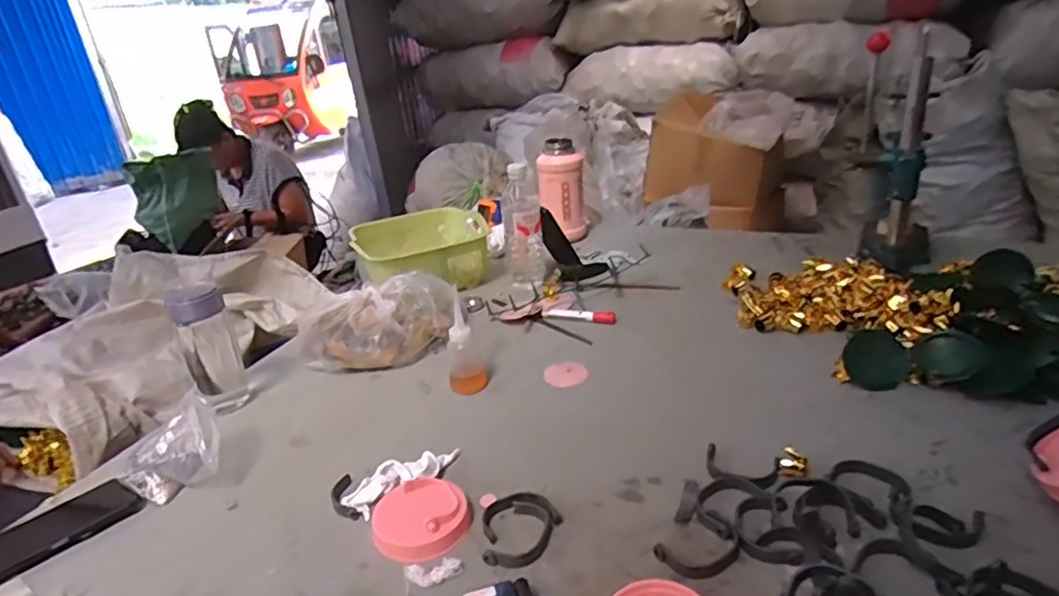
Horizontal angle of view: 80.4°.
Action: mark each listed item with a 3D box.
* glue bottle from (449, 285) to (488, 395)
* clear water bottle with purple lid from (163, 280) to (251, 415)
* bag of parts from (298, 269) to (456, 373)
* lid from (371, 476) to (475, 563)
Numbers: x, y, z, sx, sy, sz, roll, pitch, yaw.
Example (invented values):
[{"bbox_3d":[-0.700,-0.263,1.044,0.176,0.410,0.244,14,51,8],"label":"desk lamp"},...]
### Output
[{"bbox_3d":[-0.090,0.070,0.861,0.051,0.124,0.041,-7,24,-1],"label":"glue bottle"},{"bbox_3d":[-0.426,0.075,0.844,0.066,0.173,0.066,-20,27,-28],"label":"clear water bottle with purple lid"},{"bbox_3d":[-0.233,0.043,0.973,0.246,0.101,0.114,-11,24,-12],"label":"bag of parts"},{"bbox_3d":[-0.109,0.219,0.631,0.096,0.018,0.094,-11,24,-10],"label":"lid"}]

